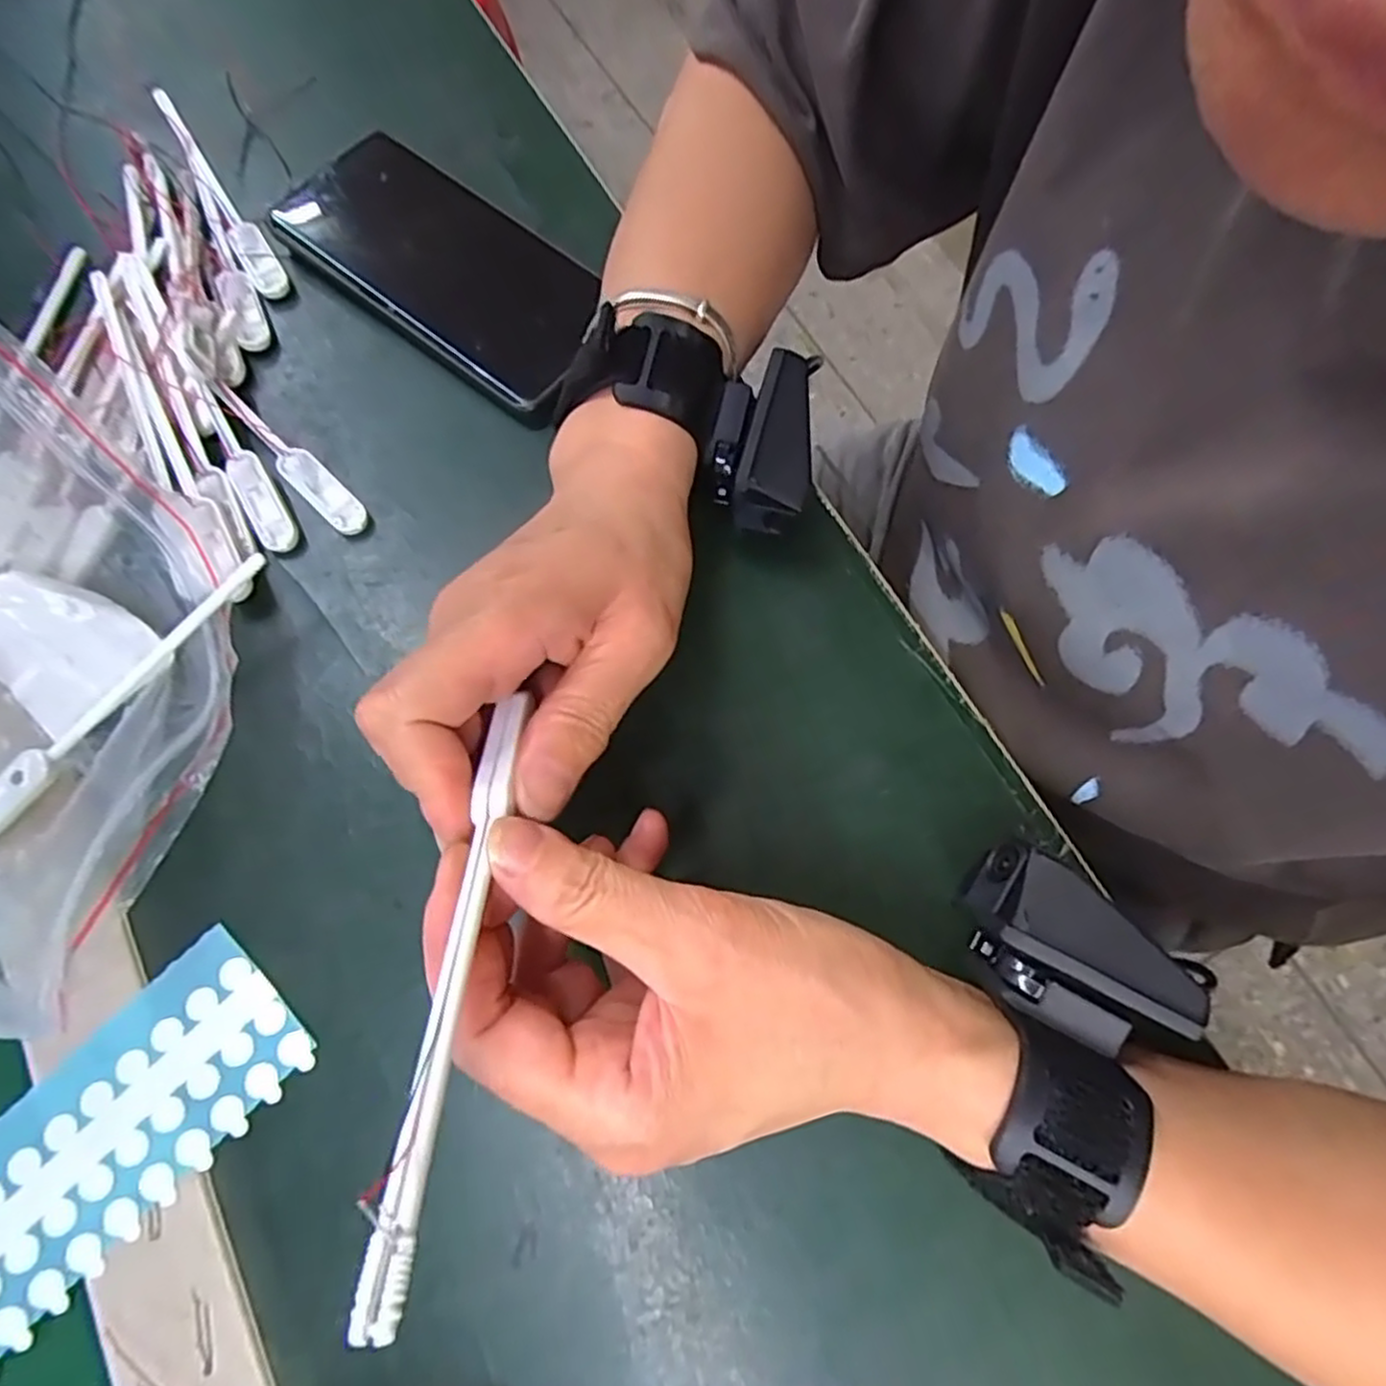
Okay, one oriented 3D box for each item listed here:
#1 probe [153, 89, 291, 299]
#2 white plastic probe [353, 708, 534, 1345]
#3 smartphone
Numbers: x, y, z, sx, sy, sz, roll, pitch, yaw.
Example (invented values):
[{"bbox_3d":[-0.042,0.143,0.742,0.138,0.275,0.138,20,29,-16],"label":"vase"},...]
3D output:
[{"bbox_3d":[-0.227,-0.241,0.350,0.016,0.010,0.137,-30,75,-10],"label":"probe"},{"bbox_3d":[-0.052,0.055,0.166,0.009,0.010,0.137,0,48,0],"label":"white plastic probe"},{"bbox_3d":[-0.115,-0.197,0.328,0.164,0.012,0.073,36,78,8],"label":"smartphone"}]

